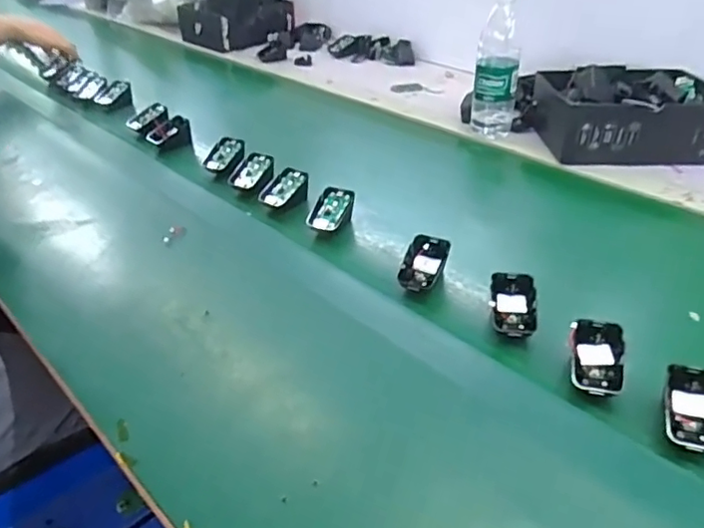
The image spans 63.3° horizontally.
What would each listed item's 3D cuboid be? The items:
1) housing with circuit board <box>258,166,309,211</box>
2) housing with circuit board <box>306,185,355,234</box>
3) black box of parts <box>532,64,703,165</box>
[{"bbox_3d":[-0.095,-0.100,0.787,0.047,0.038,0.070,29,46,36],"label":"housing with circuit board"},{"bbox_3d":[-0.029,-0.064,0.734,0.044,0.043,0.069,21,42,28],"label":"housing with circuit board"},{"bbox_3d":[0.425,-0.227,0.875,0.260,0.091,0.162,1,36,5],"label":"black box of parts"}]

